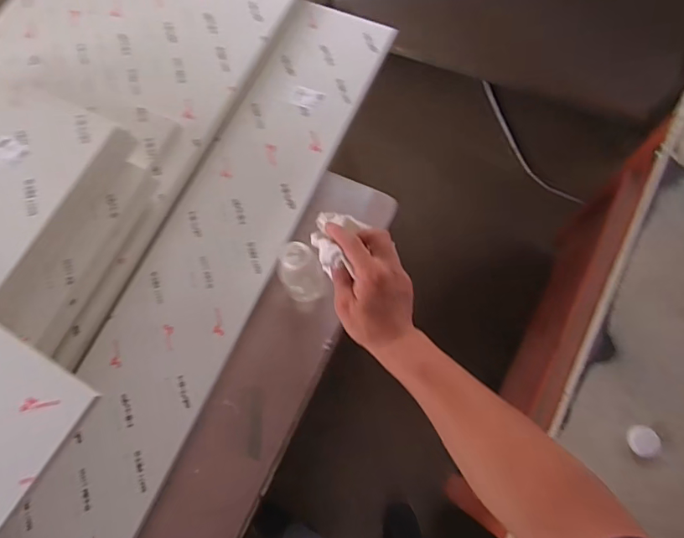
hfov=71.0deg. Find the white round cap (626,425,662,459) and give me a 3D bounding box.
[{"bbox_3d":[0.458,0.262,0.726,0.052,0.009,0.044,13,73,5],"label":"white round cap"}]

